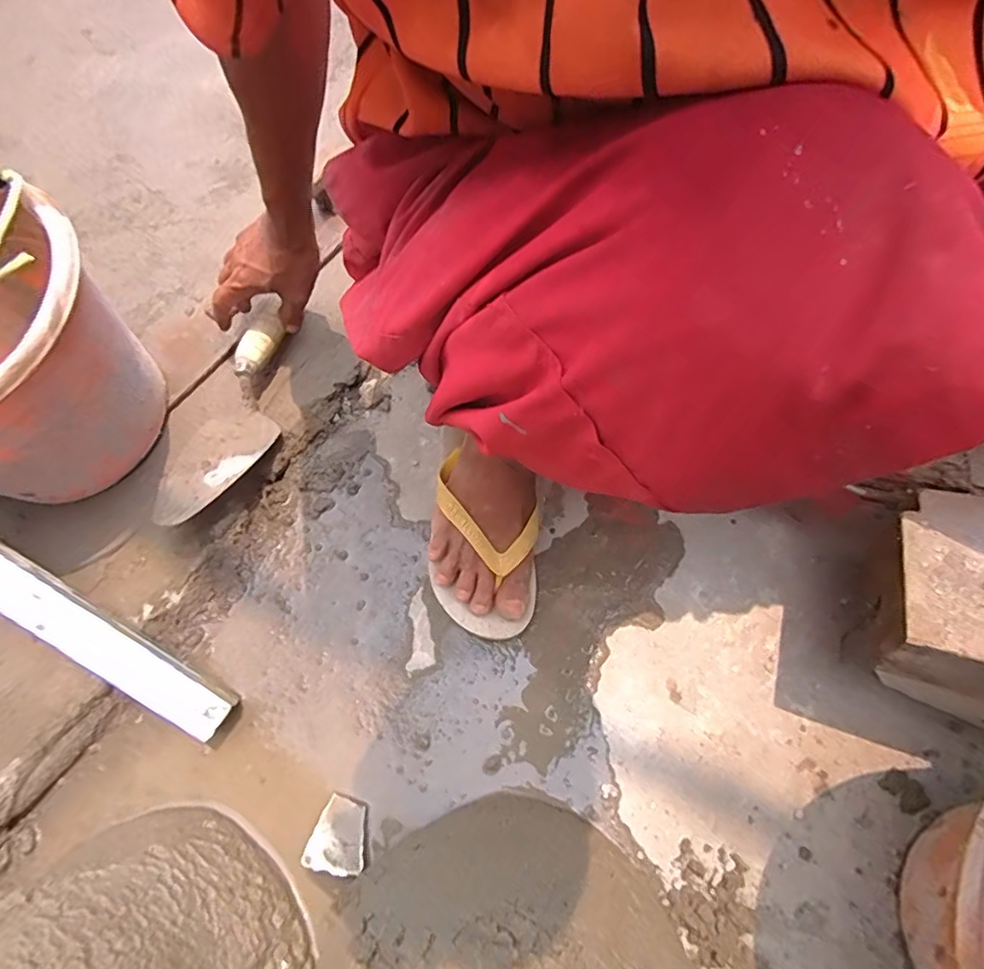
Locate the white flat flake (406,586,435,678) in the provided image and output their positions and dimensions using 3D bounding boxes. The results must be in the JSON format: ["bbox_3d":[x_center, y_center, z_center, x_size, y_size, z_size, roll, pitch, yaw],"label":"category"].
[{"bbox_3d":[-0.067,0.135,0.517,0.025,0.004,0.074,-6,64,-1],"label":"white flat flake"}]

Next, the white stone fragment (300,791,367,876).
[{"bbox_3d":[-0.120,0.280,0.445,0.046,0.006,0.051,17,66,9],"label":"white stone fragment"}]

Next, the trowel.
[{"bbox_3d":[-0.257,-0.073,0.564,0.078,0.041,0.255,14,68,11],"label":"trowel"}]

